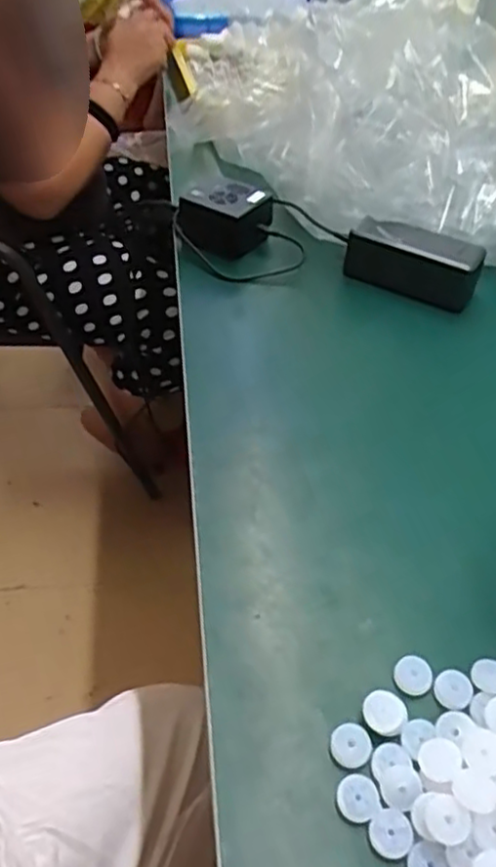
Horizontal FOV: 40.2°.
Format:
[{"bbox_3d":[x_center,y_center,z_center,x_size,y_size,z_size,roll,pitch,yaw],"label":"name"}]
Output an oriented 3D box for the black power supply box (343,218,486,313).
[{"bbox_3d":[0.166,-0.174,0.685,0.133,0.054,0.049,22,48,17],"label":"black power supply box"}]

